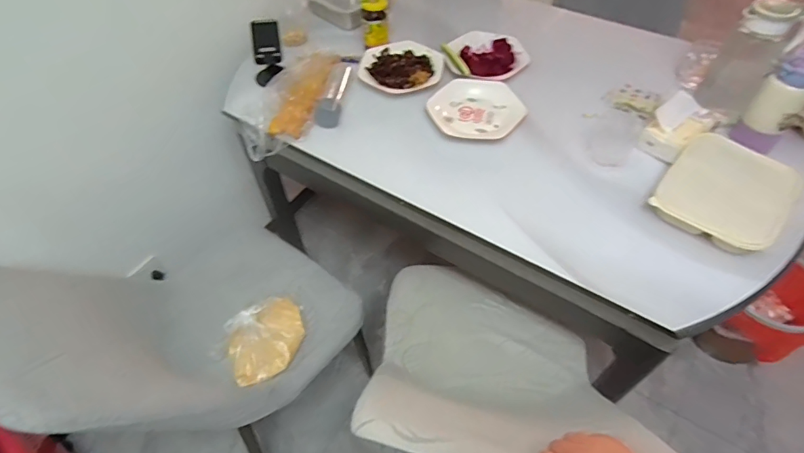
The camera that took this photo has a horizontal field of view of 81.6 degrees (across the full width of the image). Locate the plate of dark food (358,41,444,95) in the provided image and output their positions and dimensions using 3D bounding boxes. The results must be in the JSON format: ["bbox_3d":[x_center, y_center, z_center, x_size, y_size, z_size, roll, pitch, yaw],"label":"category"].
[{"bbox_3d":[-0.001,-0.387,1.127,0.199,0.022,0.183,-1,52,1],"label":"plate of dark food"}]

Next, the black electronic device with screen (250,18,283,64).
[{"bbox_3d":[-0.320,-0.434,1.100,0.062,0.015,0.123,-6,75,-12],"label":"black electronic device with screen"}]

